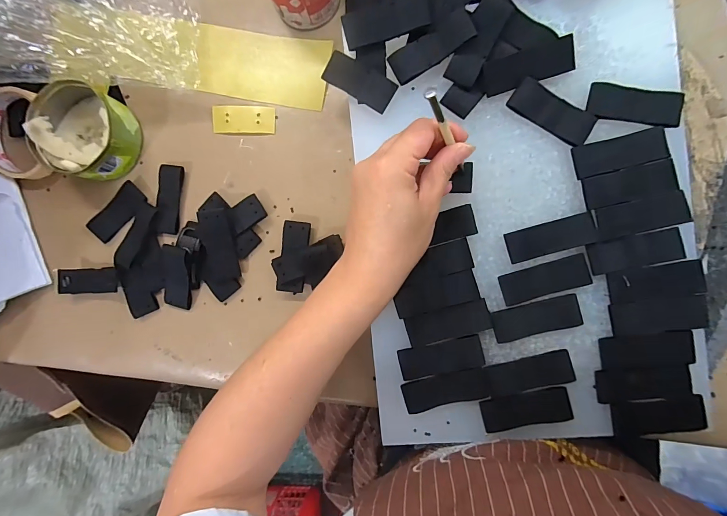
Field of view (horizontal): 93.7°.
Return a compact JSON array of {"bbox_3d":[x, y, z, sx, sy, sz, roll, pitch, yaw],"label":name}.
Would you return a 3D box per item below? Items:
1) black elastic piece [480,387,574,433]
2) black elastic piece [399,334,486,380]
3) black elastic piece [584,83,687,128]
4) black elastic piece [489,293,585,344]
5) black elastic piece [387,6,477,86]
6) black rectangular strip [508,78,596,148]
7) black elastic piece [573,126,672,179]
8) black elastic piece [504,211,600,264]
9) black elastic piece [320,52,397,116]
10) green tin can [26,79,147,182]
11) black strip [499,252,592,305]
[{"bbox_3d":[0.129,0.121,0.271,0.067,0.004,0.027,-13,87,5],"label":"black elastic piece"},{"bbox_3d":[0.063,0.082,0.276,0.066,0.004,0.025,-12,89,6],"label":"black elastic piece"},{"bbox_3d":[0.209,-0.117,0.261,0.067,0.004,0.027,9,89,3],"label":"black elastic piece"},{"bbox_3d":[0.137,0.048,0.269,0.066,0.004,0.025,-15,87,4],"label":"black elastic piece"},{"bbox_3d":[0.053,-0.168,0.269,0.067,0.012,0.028,-30,87,5],"label":"black elastic piece"},{"bbox_3d":[0.148,-0.115,0.267,0.064,0.005,0.026,35,94,5],"label":"black rectangular strip"},{"bbox_3d":[0.198,-0.081,0.263,0.067,0.004,0.025,-14,87,2],"label":"black elastic piece"},{"bbox_3d":[0.147,-0.016,0.268,0.066,0.005,0.024,-15,89,6],"label":"black elastic piece"},{"bbox_3d":[-0.004,-0.148,0.281,0.064,0.007,0.028,35,94,5],"label":"black elastic piece"},{"bbox_3d":[-0.267,-0.120,0.321,0.093,0.038,0.079,24,93,5],"label":"green tin can"},{"bbox_3d":[0.143,0.018,0.270,0.066,0.004,0.025,-17,88,6],"label":"black strip"}]

